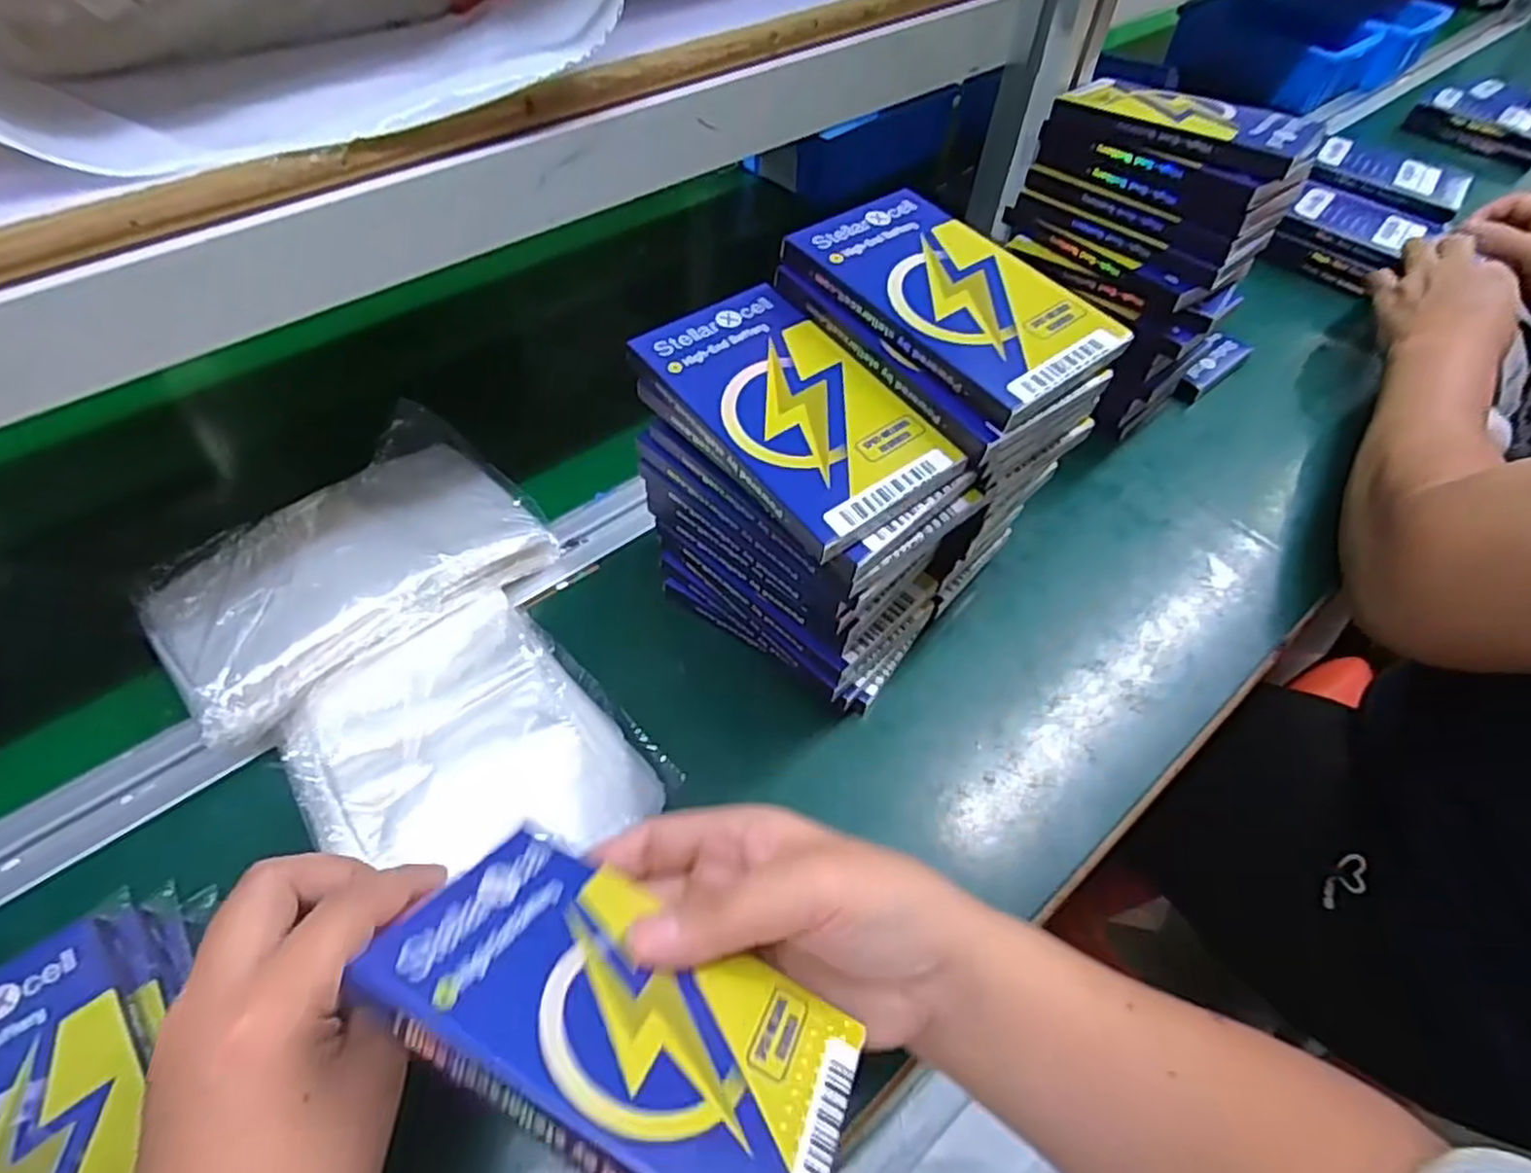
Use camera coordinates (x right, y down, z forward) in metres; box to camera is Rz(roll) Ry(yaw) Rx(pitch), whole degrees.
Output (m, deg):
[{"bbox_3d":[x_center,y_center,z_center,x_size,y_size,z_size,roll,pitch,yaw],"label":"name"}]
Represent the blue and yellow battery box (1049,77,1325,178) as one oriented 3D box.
[{"bbox_3d":[0.240,-0.266,0.432,0.133,0.017,0.063,36,60,22],"label":"blue and yellow battery box"}]

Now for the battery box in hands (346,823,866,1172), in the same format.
[{"bbox_3d":[-0.039,0.121,0.214,0.129,0.009,0.076,27,21,11],"label":"battery box in hands"}]

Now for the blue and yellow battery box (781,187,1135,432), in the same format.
[{"bbox_3d":[0.081,-0.126,0.324,0.079,0.019,0.131,-33,61,-23],"label":"blue and yellow battery box"}]

